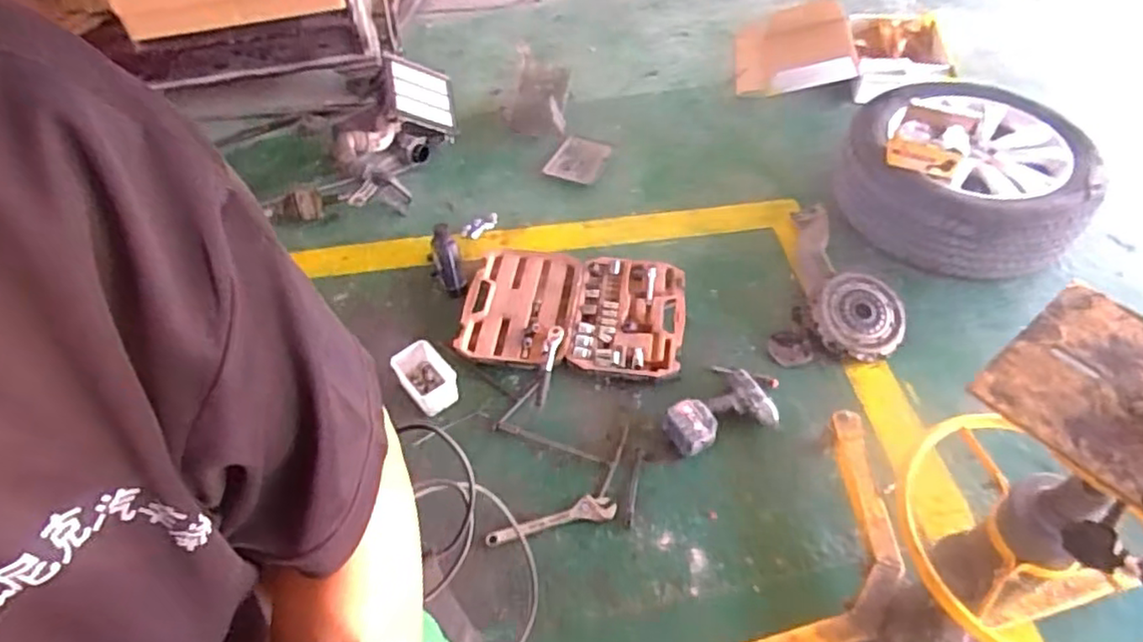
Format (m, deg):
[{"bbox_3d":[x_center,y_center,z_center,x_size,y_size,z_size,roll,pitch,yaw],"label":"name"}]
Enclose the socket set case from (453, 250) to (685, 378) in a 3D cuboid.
[{"bbox_3d":[0.005,-0.041,1.772,0.584,0.053,0.385,4,51,6],"label":"socket set case"}]

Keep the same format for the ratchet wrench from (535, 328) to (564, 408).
[{"bbox_3d":[-0.061,0.112,1.689,0.043,0.030,0.213,8,74,11],"label":"ratchet wrench"}]

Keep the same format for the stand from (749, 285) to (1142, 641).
[{"bbox_3d":[0.593,0.361,0.946,0.561,0.761,0.677,27,57,22],"label":"stand"}]

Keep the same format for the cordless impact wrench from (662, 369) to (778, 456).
[{"bbox_3d":[0.361,0.227,1.573,0.261,0.082,0.167,-29,56,-20],"label":"cordless impact wrench"}]

